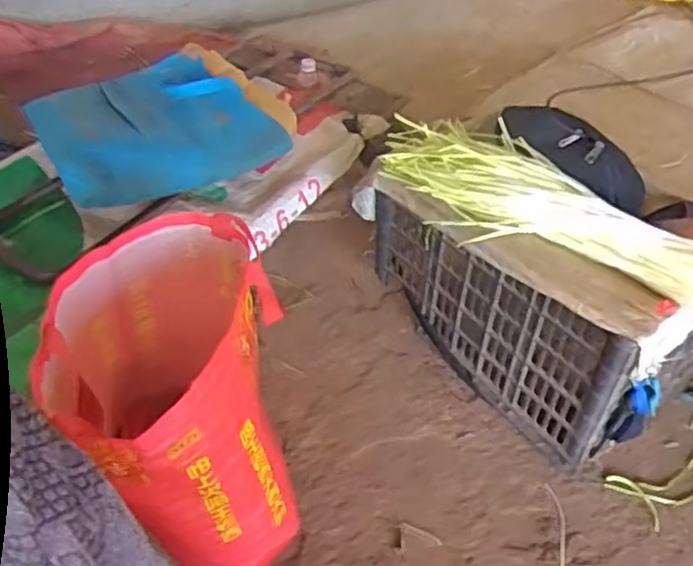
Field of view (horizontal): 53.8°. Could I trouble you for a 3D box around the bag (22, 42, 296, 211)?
[{"bbox_3d":[-0.312,-0.279,1.195,0.408,0.096,0.316,-23,50,-24],"label":"bag"}]

